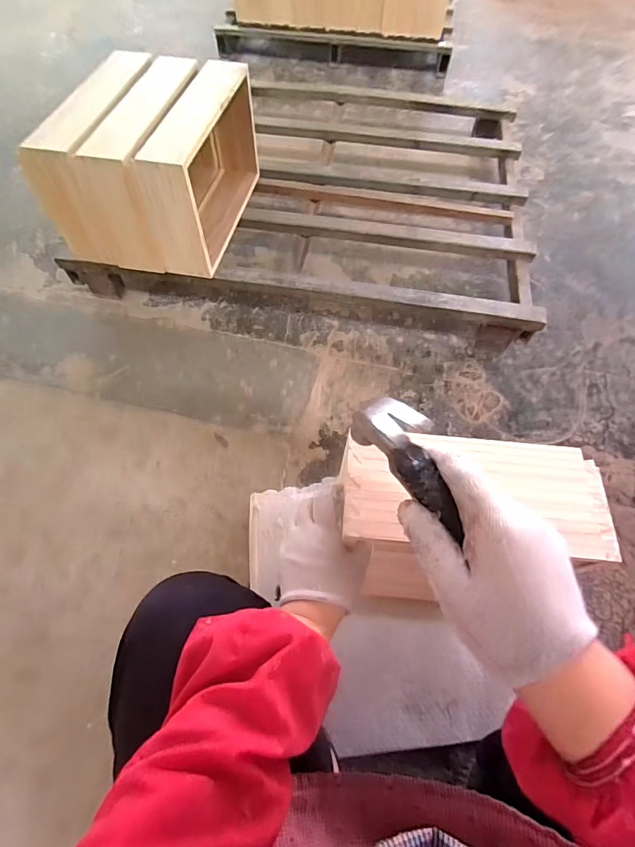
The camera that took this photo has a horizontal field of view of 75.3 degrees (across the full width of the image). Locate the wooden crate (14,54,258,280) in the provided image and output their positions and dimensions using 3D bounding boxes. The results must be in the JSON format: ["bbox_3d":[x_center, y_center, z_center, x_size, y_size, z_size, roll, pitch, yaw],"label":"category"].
[{"bbox_3d":[-0.373,-0.623,0.989,0.339,0.276,0.462,11,62,5],"label":"wooden crate"}]

